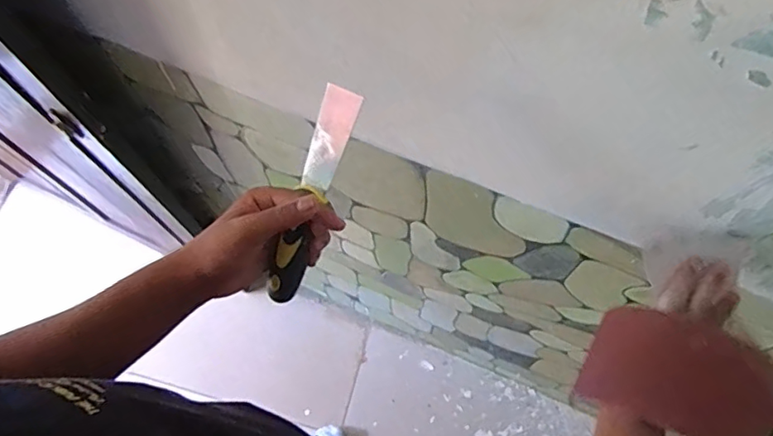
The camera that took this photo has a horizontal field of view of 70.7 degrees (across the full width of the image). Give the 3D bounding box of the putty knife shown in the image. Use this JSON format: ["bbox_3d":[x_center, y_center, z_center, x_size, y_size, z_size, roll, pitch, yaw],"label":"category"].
[{"bbox_3d":[-0.064,-0.015,0.467,0.031,0.020,0.192,21,103,9],"label":"putty knife"}]

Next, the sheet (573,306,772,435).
[{"bbox_3d":[0.271,0.155,0.493,0.155,0.077,0.100,27,71,11],"label":"sheet"}]

